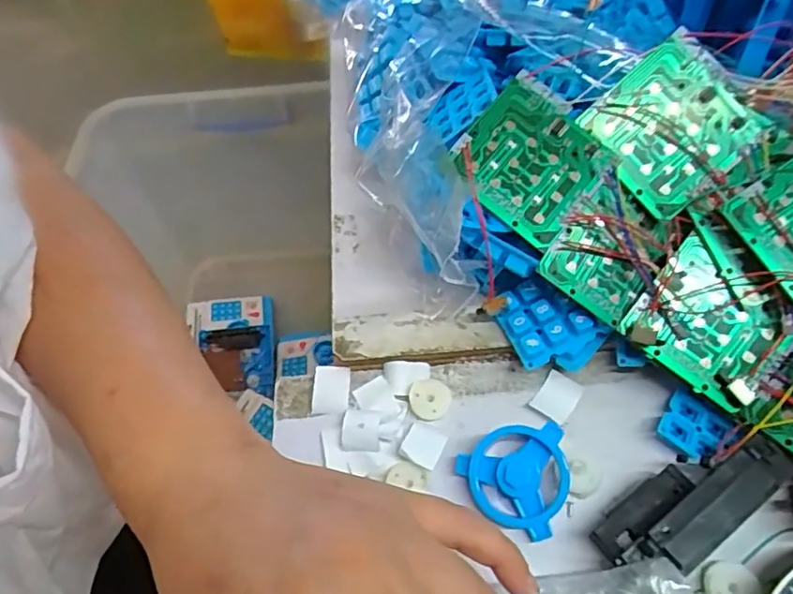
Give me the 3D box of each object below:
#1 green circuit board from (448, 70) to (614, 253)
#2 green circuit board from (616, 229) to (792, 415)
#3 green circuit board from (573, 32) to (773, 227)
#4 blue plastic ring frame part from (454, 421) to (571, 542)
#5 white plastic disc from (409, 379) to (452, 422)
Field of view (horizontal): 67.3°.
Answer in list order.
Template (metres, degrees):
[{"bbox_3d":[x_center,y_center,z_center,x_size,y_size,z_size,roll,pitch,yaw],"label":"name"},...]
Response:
[{"bbox_3d":[0.071,-0.073,0.315,0.068,0.006,0.073,39,82,8],"label":"green circuit board"},{"bbox_3d":[0.160,0.013,0.303,0.070,0.011,0.062,37,88,12],"label":"green circuit board"},{"bbox_3d":[0.146,-0.090,0.314,0.077,0.009,0.071,-43,84,6],"label":"green circuit board"},{"bbox_3d":[0.058,0.091,0.293,0.052,0.018,0.049,-4,56,3],"label":"blue plastic ring frame part"},{"bbox_3d":[0.018,0.055,0.329,0.023,0.004,0.022,-2,56,4],"label":"white plastic disc"}]

